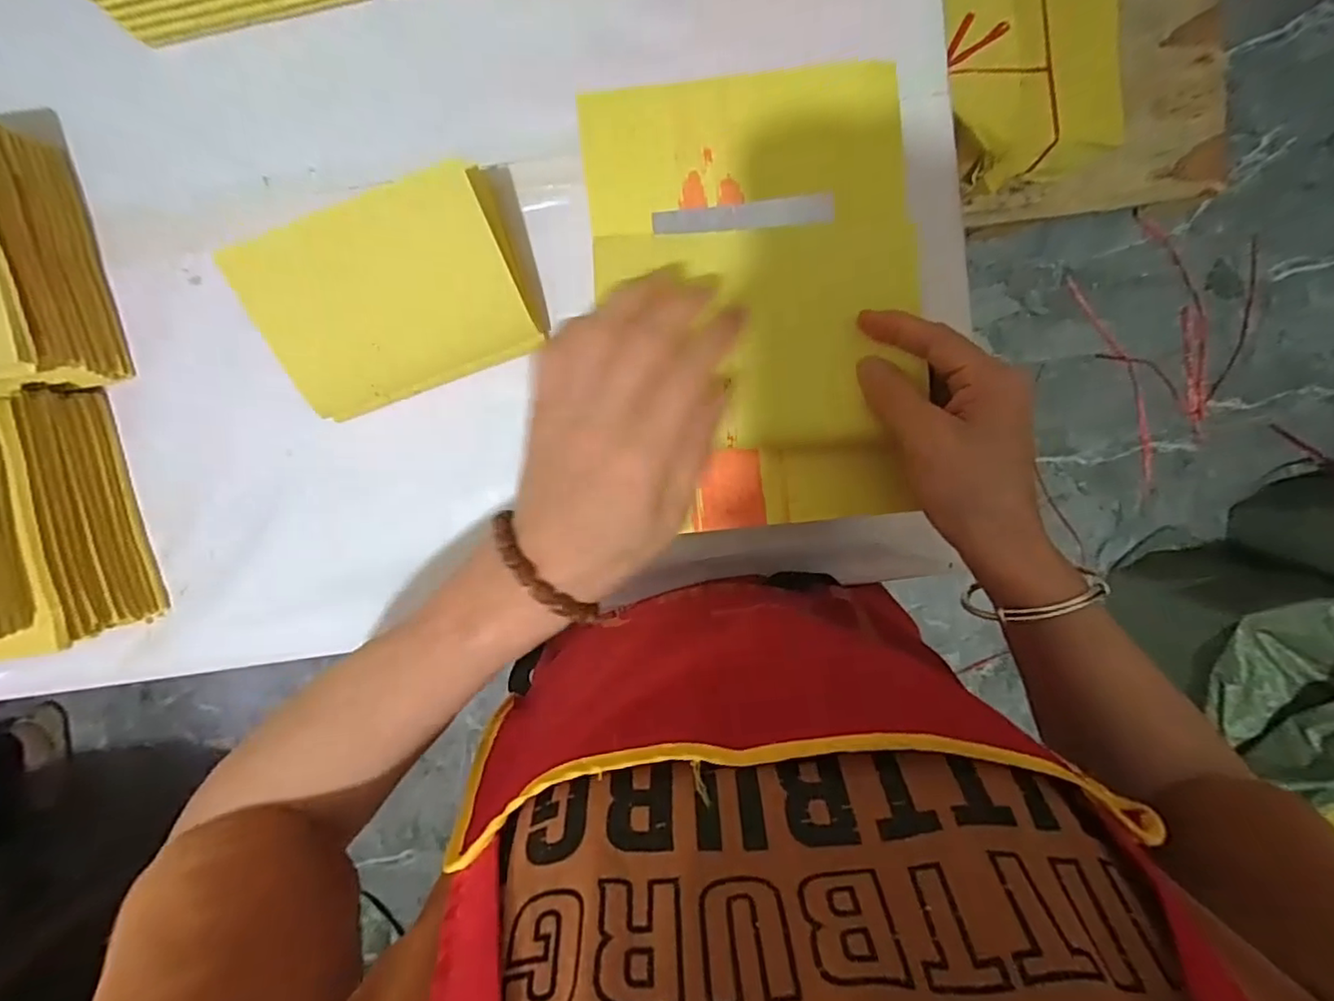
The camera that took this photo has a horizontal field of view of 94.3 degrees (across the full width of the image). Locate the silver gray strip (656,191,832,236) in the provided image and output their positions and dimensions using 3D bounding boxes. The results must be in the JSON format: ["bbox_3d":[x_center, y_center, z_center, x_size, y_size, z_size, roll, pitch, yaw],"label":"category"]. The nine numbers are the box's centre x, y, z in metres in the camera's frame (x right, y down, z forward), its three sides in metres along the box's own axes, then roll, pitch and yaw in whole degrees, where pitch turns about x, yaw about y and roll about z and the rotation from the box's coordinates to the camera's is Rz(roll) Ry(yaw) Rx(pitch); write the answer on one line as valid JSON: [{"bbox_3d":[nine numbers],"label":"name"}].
[{"bbox_3d":[0.038,-0.143,0.312,0.089,0.005,0.014,-4,95,2],"label":"silver gray strip"}]

